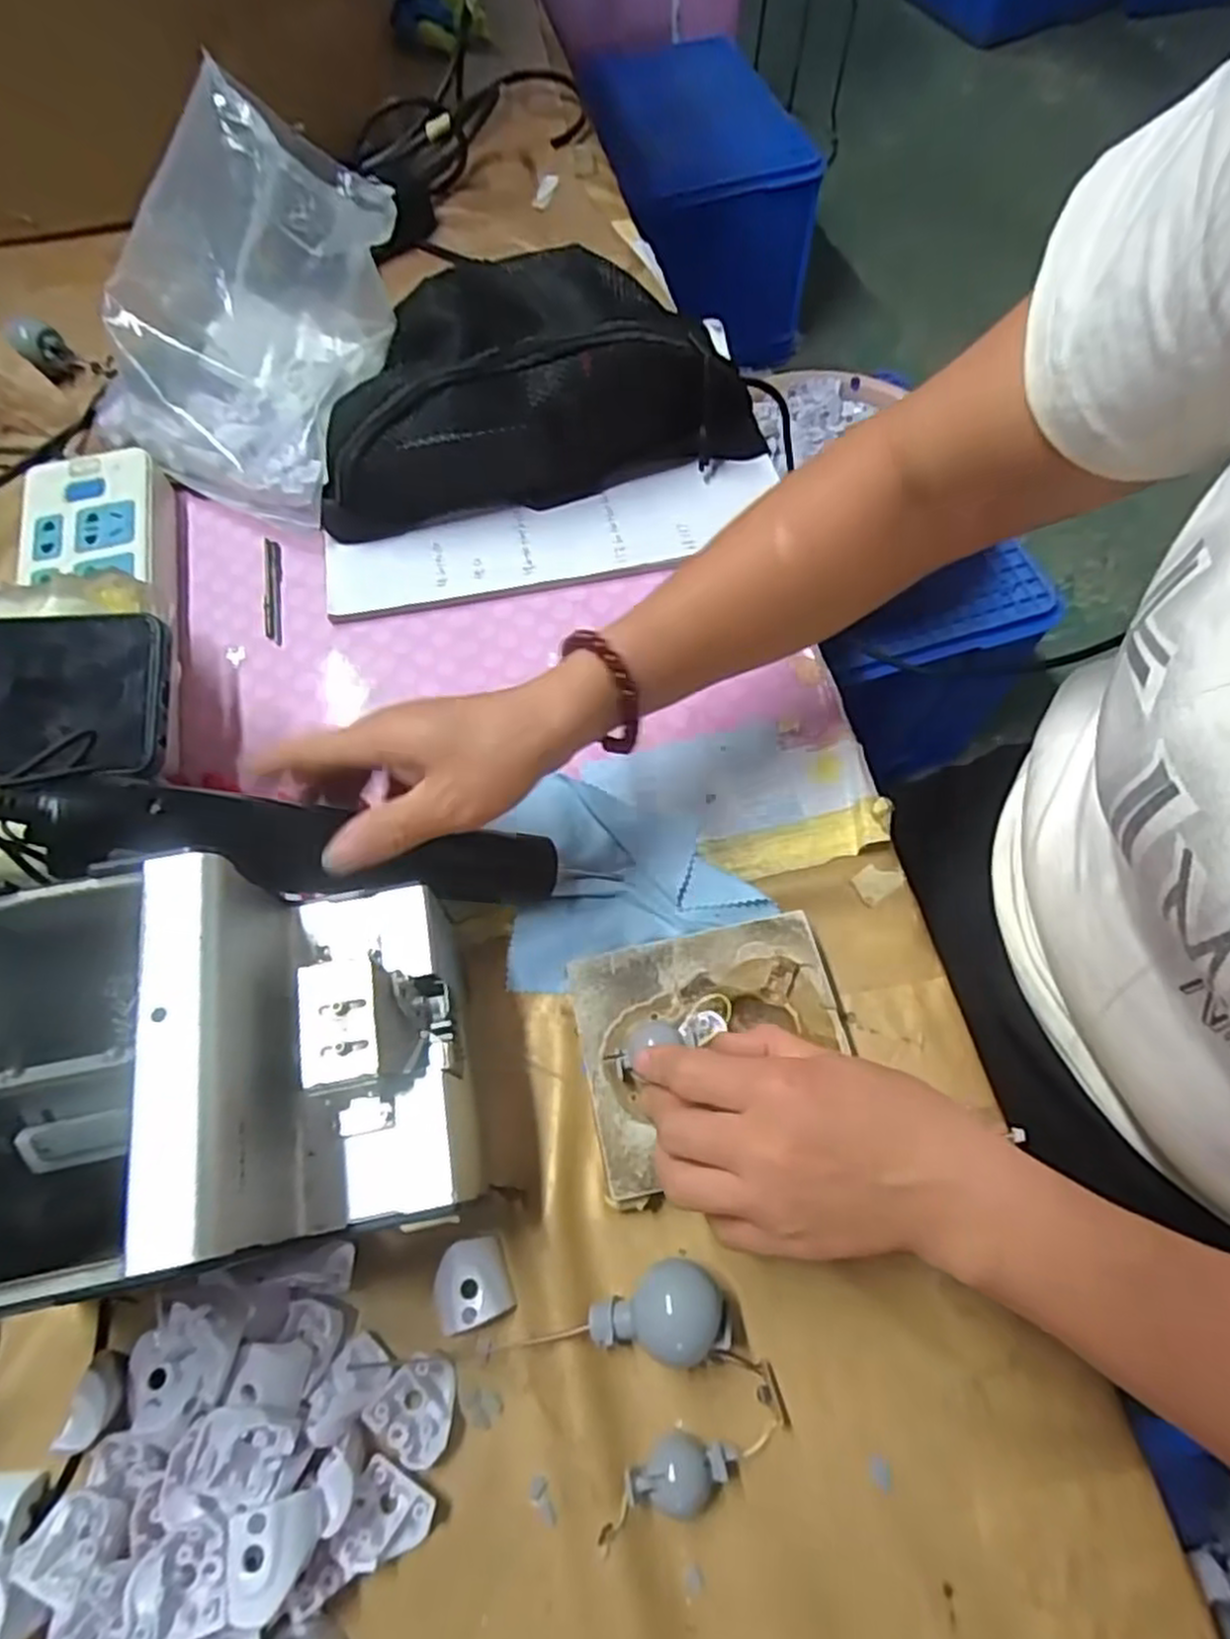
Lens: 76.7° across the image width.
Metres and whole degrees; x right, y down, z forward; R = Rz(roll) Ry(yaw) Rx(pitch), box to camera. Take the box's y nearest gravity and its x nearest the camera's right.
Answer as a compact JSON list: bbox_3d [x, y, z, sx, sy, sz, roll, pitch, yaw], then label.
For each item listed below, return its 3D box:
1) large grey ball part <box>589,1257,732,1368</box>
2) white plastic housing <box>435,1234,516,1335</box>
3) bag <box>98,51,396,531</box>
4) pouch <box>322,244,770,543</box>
[{"bbox_3d":[0.017,0.200,0.313,0.053,0.028,0.033,-18,68,-5],"label":"large grey ball part"},{"bbox_3d":[-0.060,0.194,0.327,0.029,0.012,0.031,-18,68,-5],"label":"white plastic housing"},{"bbox_3d":[-0.237,-0.332,0.488,0.197,0.132,0.239,18,69,9],"label":"bag"},{"bbox_3d":[-0.053,-0.276,0.485,0.276,0.079,0.136,-10,67,-2],"label":"pouch"}]

